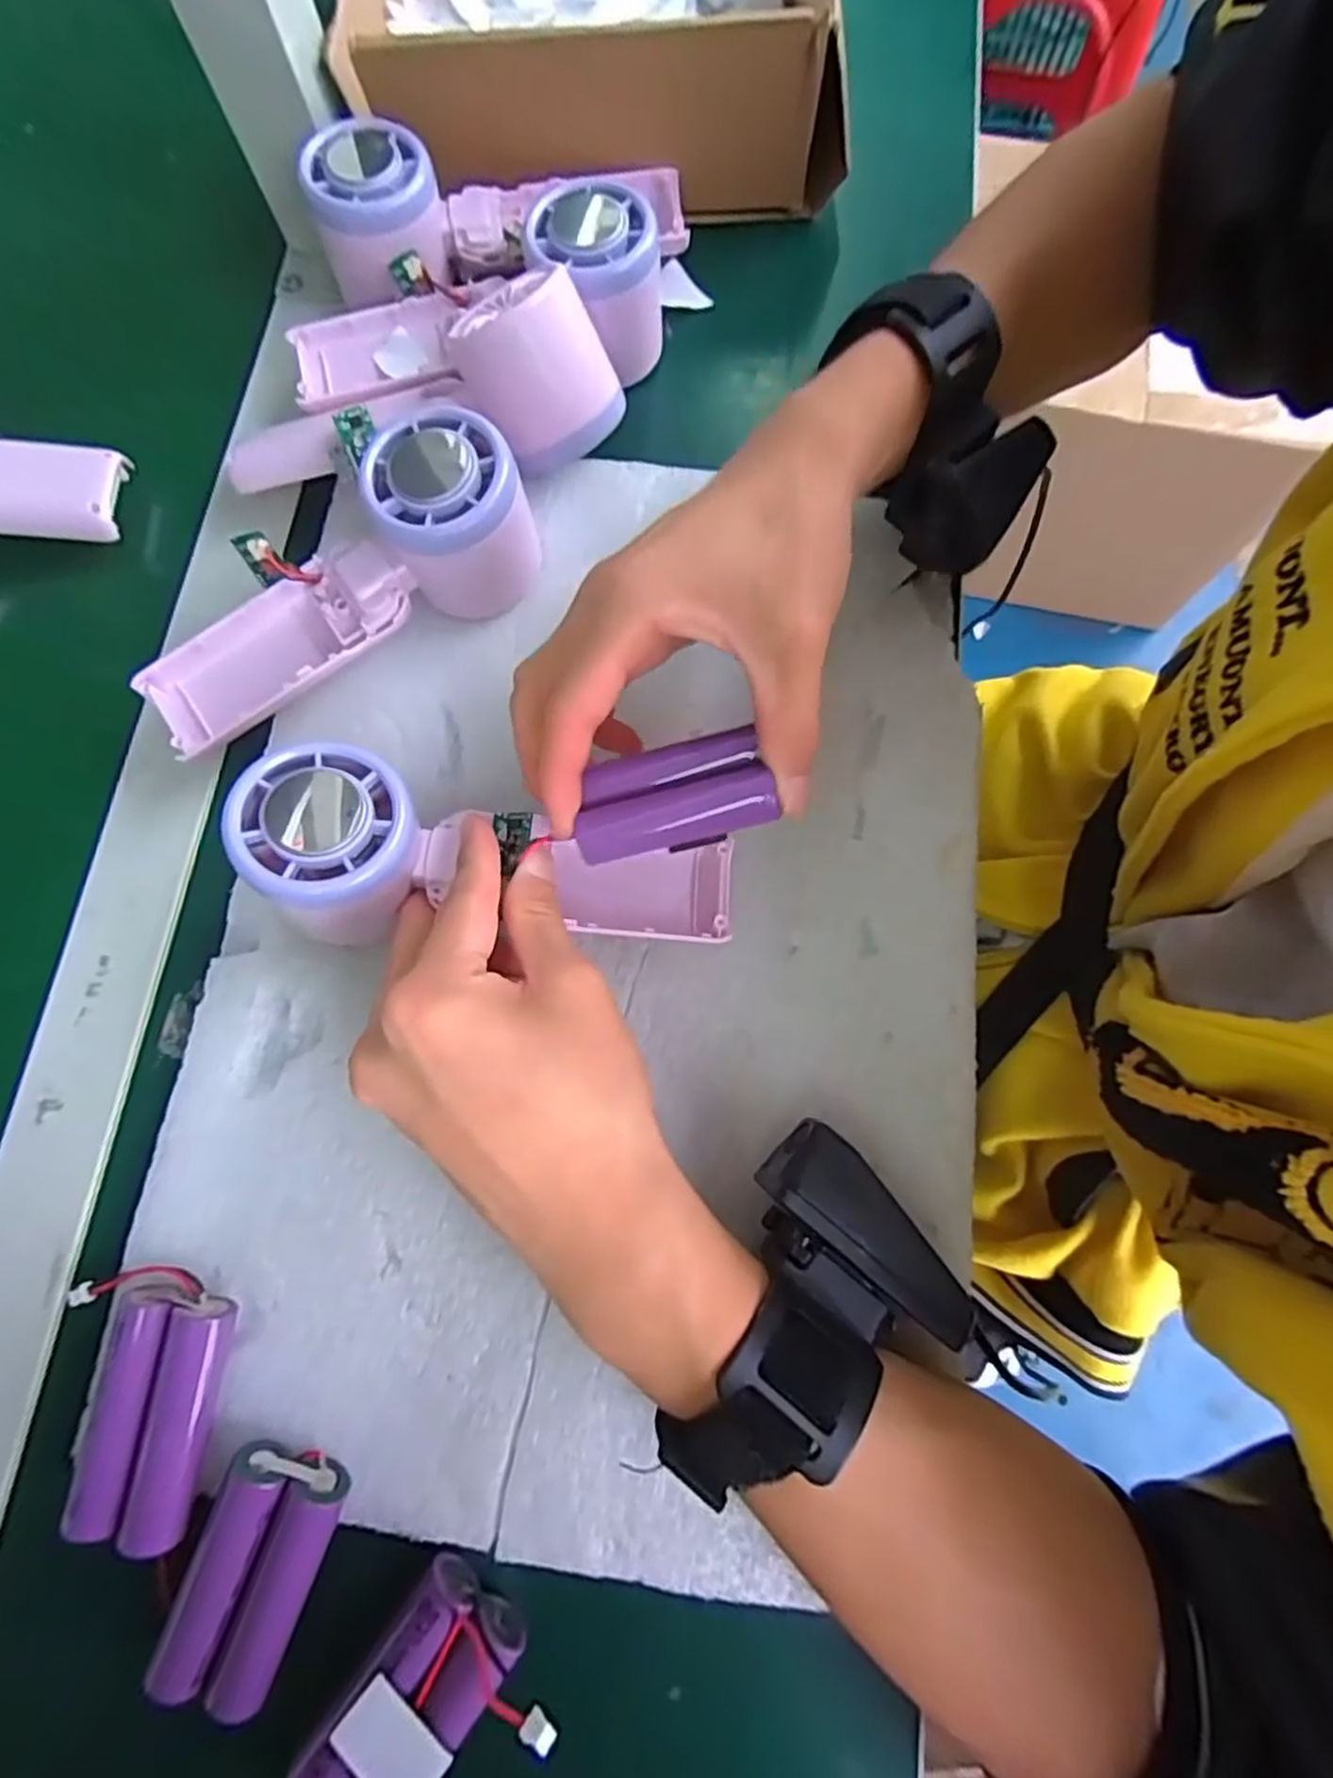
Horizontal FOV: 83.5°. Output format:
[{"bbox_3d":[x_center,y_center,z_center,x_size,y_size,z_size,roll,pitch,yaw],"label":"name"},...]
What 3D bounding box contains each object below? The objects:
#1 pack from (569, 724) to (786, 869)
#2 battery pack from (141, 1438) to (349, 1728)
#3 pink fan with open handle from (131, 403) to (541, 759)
[{"bbox_3d":[0.001,-0.032,0.243,0.062,0.016,0.036,-11,77,-1],"label":"pack"},{"bbox_3d":[-0.125,0.207,0.224,0.033,0.020,0.066,19,78,4],"label":"battery pack"},{"bbox_3d":[-0.128,-0.115,0.286,0.157,0.056,0.056,-29,79,-6],"label":"pink fan with open handle"}]

